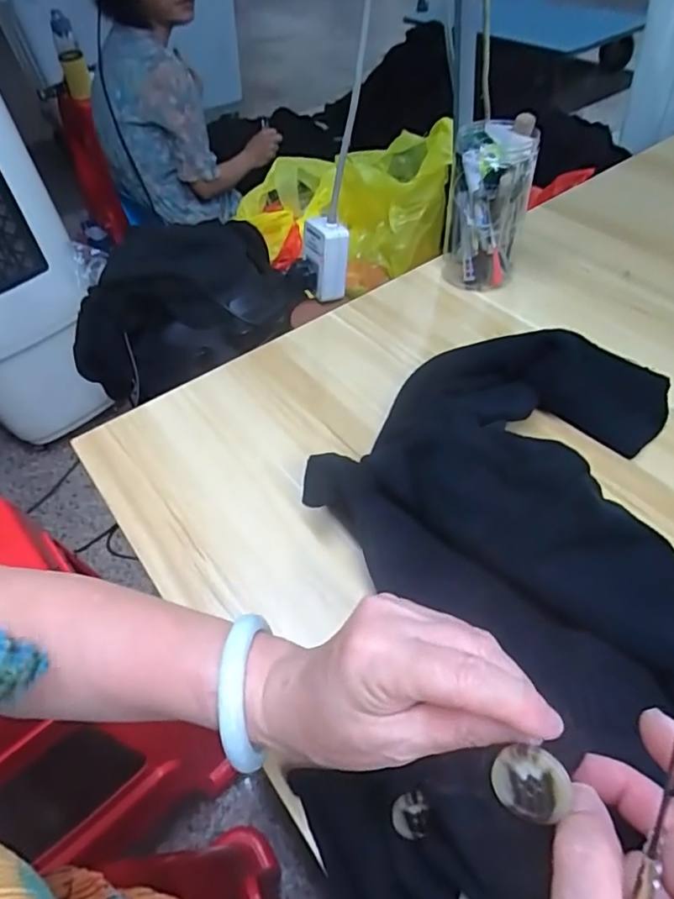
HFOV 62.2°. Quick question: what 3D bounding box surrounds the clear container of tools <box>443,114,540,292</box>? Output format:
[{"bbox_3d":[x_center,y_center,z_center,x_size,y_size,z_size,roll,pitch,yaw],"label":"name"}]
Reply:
[{"bbox_3d":[0.164,-0.259,0.608,0.081,0.152,0.084,7,51,12],"label":"clear container of tools"}]

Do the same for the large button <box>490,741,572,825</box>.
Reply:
[{"bbox_3d":[0.067,0.117,0.196,0.024,0.004,0.026,1,93,23],"label":"large button"}]

